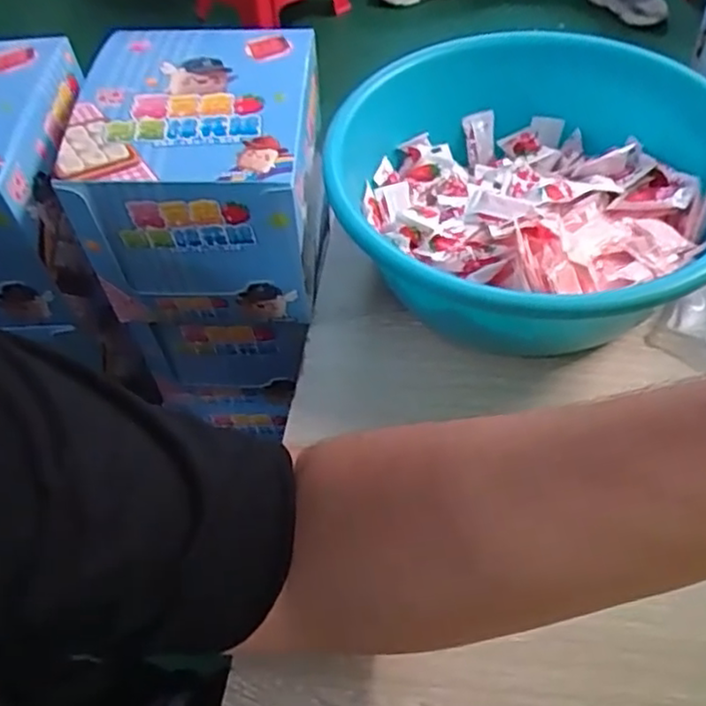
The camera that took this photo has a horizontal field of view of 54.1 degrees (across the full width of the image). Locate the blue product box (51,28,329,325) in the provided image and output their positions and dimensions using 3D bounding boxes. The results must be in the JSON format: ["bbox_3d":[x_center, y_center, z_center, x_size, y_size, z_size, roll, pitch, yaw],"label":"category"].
[{"bbox_3d":[-0.096,-0.123,0.488,0.145,0.136,0.157,0,52,4],"label":"blue product box"}]

